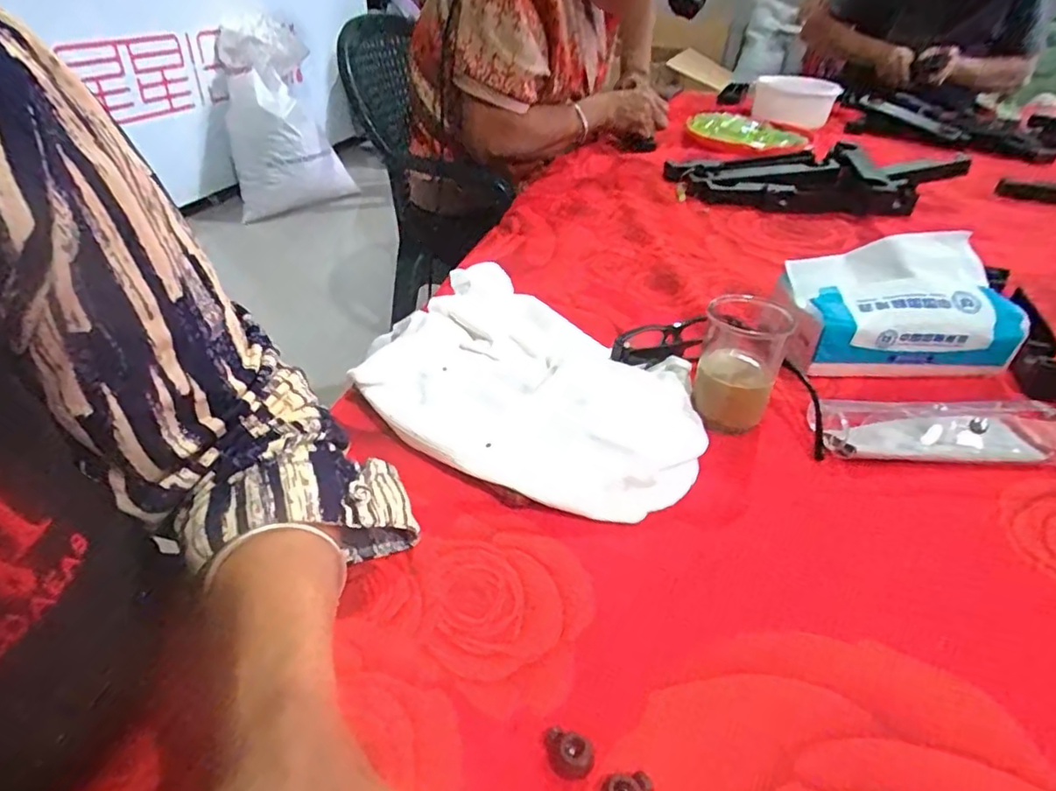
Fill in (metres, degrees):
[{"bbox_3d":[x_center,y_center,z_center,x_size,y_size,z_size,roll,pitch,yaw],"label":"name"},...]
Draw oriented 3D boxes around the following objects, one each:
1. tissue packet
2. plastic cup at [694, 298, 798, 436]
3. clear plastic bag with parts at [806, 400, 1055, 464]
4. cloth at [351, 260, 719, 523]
[{"bbox_3d":[0.282,-0.068,0.466,0.166,0.084,0.081,1,34,-1],"label":"tissue packet"},{"bbox_3d":[0.142,-0.021,0.406,0.053,0.073,0.051,15,36,19],"label":"plastic cup"},{"bbox_3d":[0.272,0.020,0.394,0.154,0.027,0.049,2,35,2],"label":"clear plastic bag with parts"},{"bbox_3d":[-0.002,-0.008,0.406,0.243,0.049,0.169,28,43,33],"label":"cloth"}]

